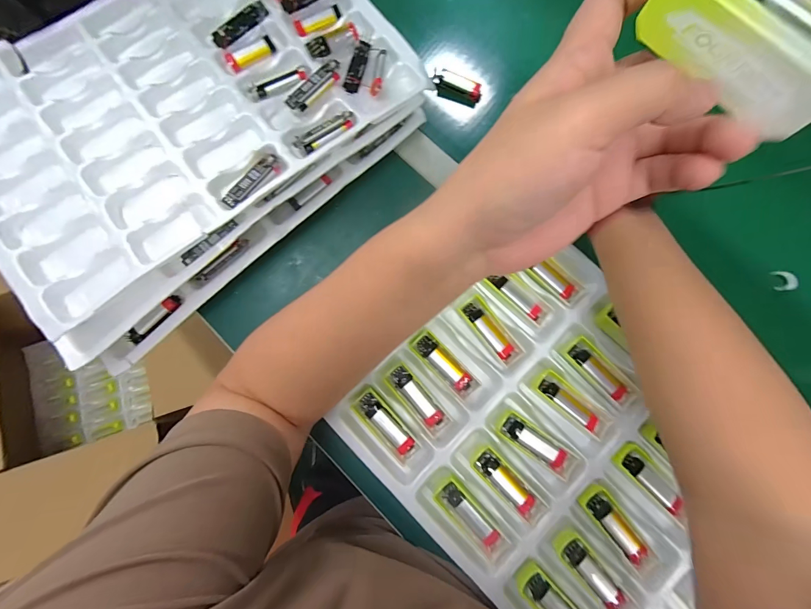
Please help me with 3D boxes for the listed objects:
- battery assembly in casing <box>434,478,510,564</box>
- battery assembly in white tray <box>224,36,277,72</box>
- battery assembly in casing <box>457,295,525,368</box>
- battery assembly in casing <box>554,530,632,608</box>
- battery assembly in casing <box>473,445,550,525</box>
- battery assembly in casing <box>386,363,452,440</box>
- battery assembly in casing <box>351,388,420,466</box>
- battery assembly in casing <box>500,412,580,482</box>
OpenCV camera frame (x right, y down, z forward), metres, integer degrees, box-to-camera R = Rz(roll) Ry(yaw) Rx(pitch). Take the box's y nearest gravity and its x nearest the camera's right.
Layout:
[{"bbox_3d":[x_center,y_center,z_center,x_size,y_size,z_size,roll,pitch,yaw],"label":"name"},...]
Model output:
[{"bbox_3d":[0.063,0.206,0.331,0.025,0.014,0.082,-42,82,-6],"label":"battery assembly in casing"},{"bbox_3d":[-0.170,-0.277,0.380,0.055,0.010,0.019,-36,81,-5],"label":"battery assembly in white tray"},{"bbox_3d":[0.090,0.028,0.365,0.024,0.018,0.077,-37,81,-5],"label":"battery assembly in casing"},{"bbox_3d":[0.174,0.251,0.320,0.024,0.009,0.083,-37,81,-5],"label":"battery assembly in casing"},{"bbox_3d":[0.102,0.177,0.339,0.026,0.011,0.077,-44,82,-6],"label":"battery assembly in casing"},{"bbox_3d":[0.013,0.098,0.354,0.025,0.015,0.081,-40,82,-6],"label":"battery assembly in casing"},{"bbox_3d":[-0.019,0.126,0.354,0.027,0.026,0.083,-41,82,-6],"label":"battery assembly in casing"},{"bbox_3d":[0.132,0.139,0.342,0.077,0.014,0.025,35,82,7],"label":"battery assembly in casing"}]

